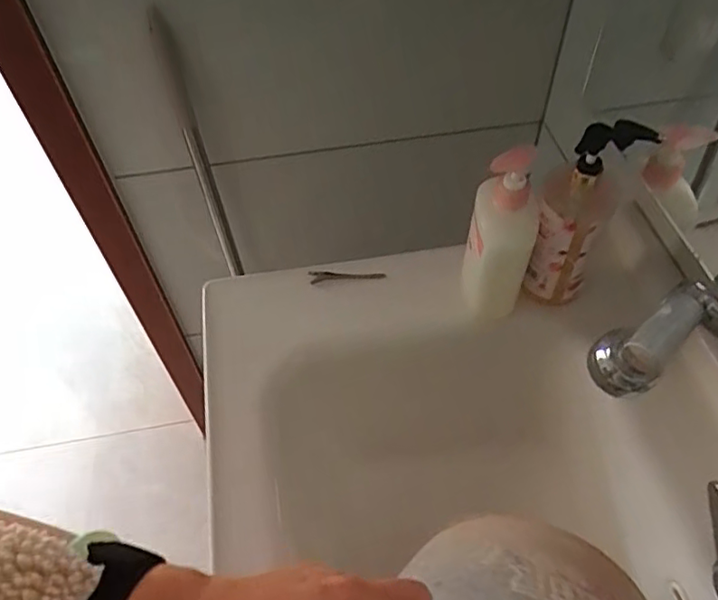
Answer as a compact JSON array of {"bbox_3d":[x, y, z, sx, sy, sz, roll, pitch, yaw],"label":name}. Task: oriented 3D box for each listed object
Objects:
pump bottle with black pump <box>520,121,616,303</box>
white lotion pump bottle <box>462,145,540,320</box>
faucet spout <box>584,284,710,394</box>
[{"bbox_3d":[0.203,-0.077,0.569,0.068,0.189,0.060,23,58,17],"label":"pump bottle with black pump"},{"bbox_3d":[0.140,-0.060,0.578,0.060,0.186,0.051,10,55,8],"label":"white lotion pump bottle"},{"bbox_3d":[0.204,0.029,0.415,0.057,0.098,0.046,7,38,-49],"label":"faucet spout"}]

